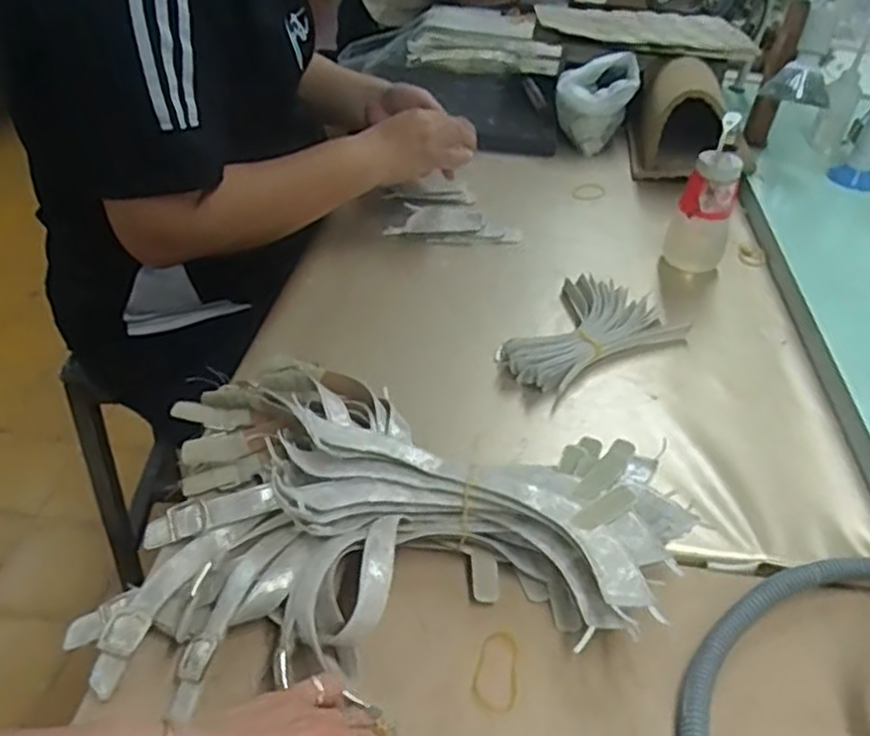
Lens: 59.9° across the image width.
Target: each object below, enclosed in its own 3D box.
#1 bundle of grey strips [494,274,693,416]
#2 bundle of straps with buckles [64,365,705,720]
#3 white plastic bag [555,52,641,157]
[{"bbox_3d":[0.137,-0.038,0.734,0.186,0.033,0.126,-25,47,-32],"label":"bundle of grey strips"},{"bbox_3d":[-0.023,0.087,0.532,0.396,0.082,0.277,0,38,-6],"label":"bundle of straps with buckles"},{"bbox_3d":[0.231,-0.382,1.096,0.110,0.114,0.084,12,39,9],"label":"white plastic bag"}]

